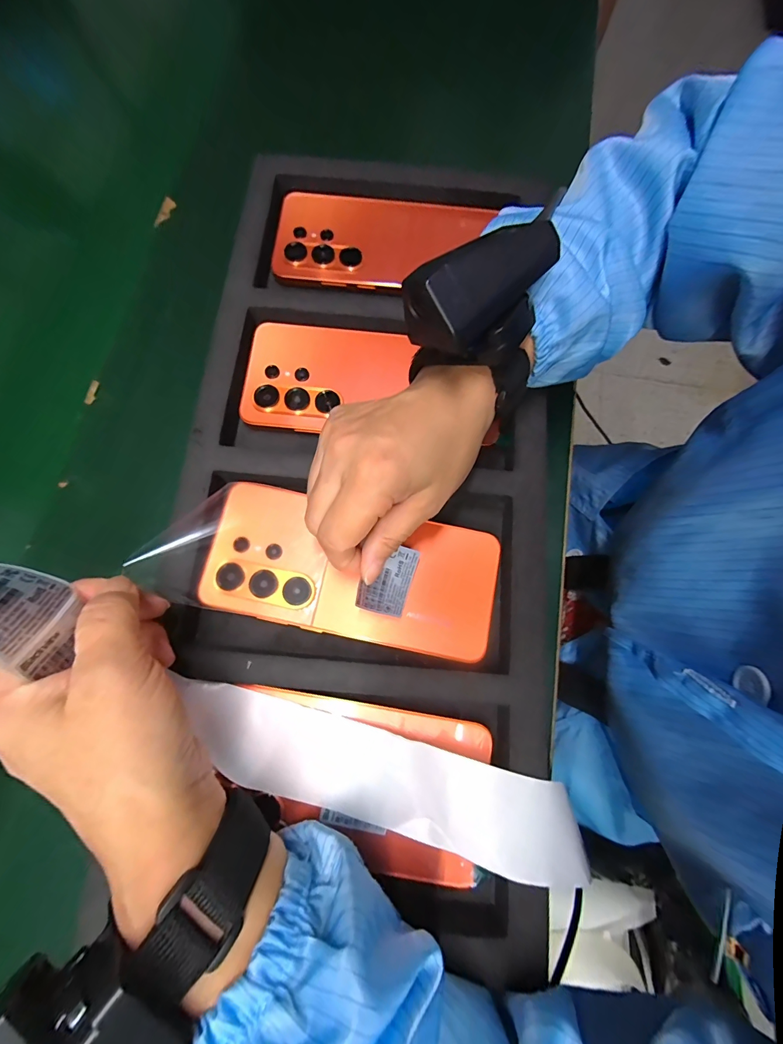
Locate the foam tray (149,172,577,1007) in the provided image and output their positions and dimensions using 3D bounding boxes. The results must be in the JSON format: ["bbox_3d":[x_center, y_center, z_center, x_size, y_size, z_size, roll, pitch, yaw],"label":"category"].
[{"bbox_3d":[-0.007,-0.032,0.235,0.229,0.034,0.460,5,78,3],"label":"foam tray"}]

